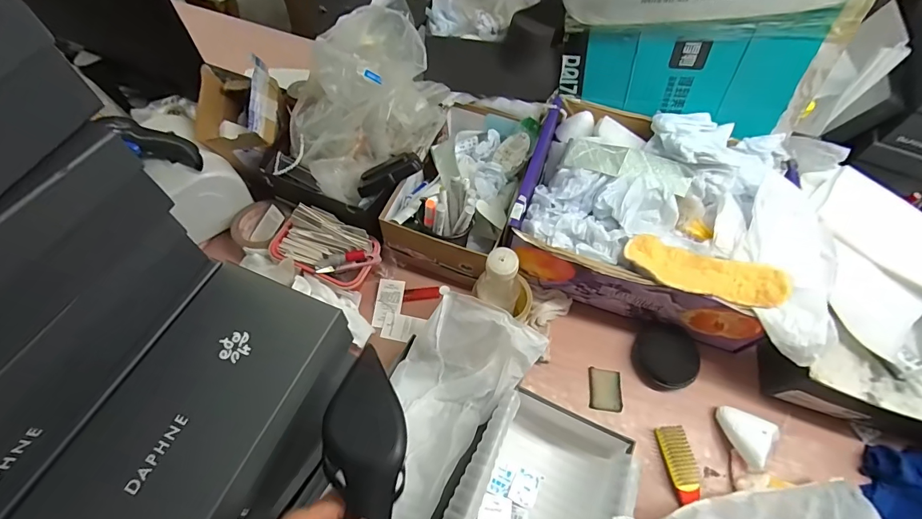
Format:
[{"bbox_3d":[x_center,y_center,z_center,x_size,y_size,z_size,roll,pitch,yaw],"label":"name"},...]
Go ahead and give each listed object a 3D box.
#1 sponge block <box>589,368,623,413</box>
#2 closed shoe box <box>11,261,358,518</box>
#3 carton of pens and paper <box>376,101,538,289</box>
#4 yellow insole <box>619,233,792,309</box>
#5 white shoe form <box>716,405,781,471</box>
[{"bbox_3d":[0.216,0.195,0.624,0.046,0.008,0.060,8,61,2],"label":"sponge block"},{"bbox_3d":[-0.257,0.174,0.451,0.192,0.102,0.296,21,62,9],"label":"closed shoe box"},{"bbox_3d":[0.005,-0.137,0.715,0.171,0.135,0.320,20,62,9],"label":"carton of pens and paper"},{"bbox_3d":[0.323,0.015,0.554,0.199,0.029,0.066,18,61,8],"label":"yellow insole"},{"bbox_3d":[0.397,0.246,0.577,0.071,0.036,0.065,26,63,12],"label":"white shoe form"}]

